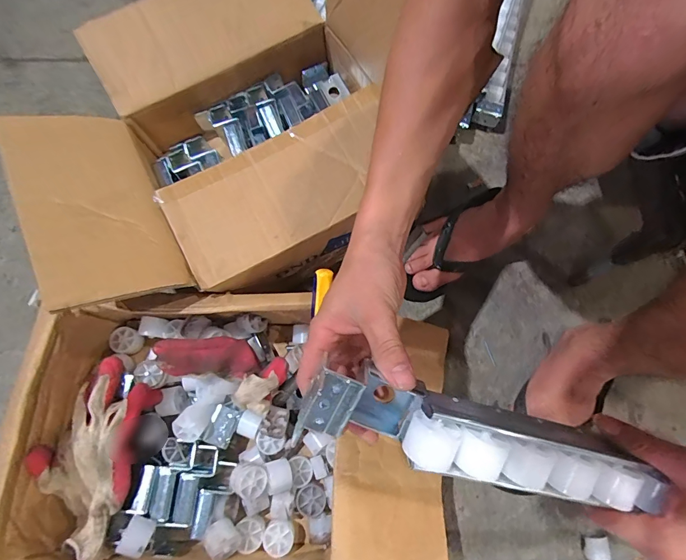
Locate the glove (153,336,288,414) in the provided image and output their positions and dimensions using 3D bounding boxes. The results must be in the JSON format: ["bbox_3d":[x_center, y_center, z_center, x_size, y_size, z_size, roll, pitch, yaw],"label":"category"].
[{"bbox_3d":[-0.137,0.095,0.430,0.145,0.042,0.064,24,71,7],"label":"glove"}]

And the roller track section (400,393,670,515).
[{"bbox_3d":[0.136,0.123,0.268,0.186,0.030,0.051,15,70,-8],"label":"roller track section"}]

